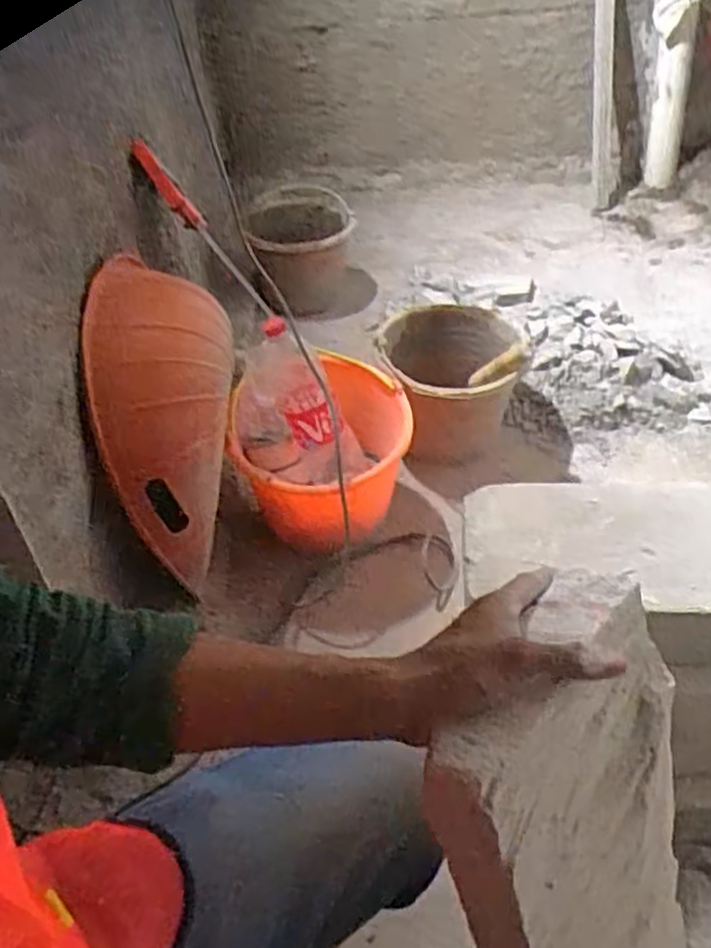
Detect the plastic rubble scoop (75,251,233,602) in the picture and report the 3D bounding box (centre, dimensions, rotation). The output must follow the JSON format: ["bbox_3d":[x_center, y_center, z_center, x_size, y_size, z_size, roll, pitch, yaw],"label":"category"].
[{"bbox_3d":[-0.235,-0.072,0.953,0.170,0.429,0.149,-7,-2,-3],"label":"plastic rubble scoop"}]

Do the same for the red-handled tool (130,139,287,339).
[{"bbox_3d":[-0.259,-0.412,1.346,0.039,0.402,0.067,-34,43,6],"label":"red-handled tool"}]

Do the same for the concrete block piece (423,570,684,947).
[{"bbox_3d":[0.166,0.303,0.553,0.191,0.435,0.059,-31,28,-35],"label":"concrete block piece"}]

